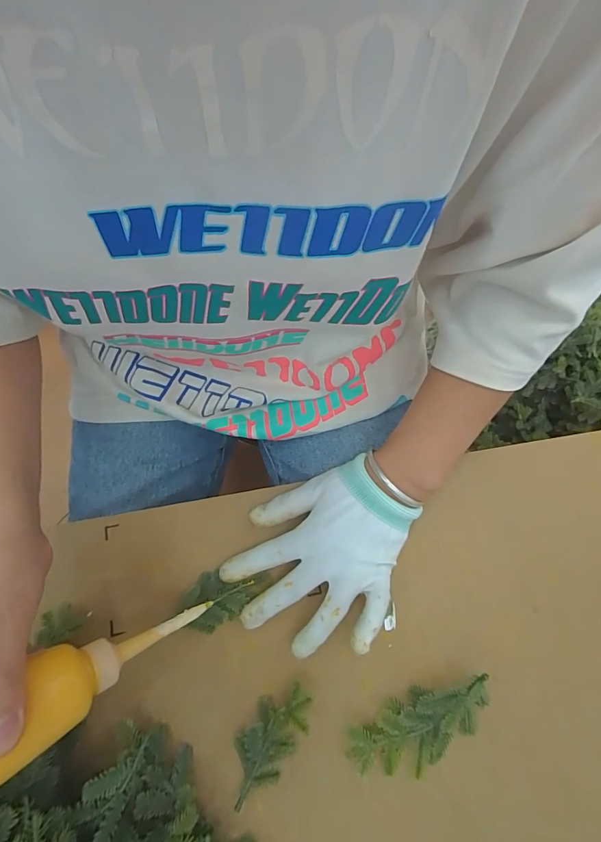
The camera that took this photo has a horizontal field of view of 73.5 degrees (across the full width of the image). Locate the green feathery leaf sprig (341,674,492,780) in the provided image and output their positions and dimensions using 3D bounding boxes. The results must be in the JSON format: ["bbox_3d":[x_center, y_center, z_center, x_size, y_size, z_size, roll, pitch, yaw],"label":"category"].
[{"bbox_3d":[0.090,0.230,0.300,0.110,0.043,0.041,-19,72,-10],"label":"green feathery leaf sprig"}]

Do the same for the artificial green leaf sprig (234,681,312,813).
[{"bbox_3d":[-0.025,0.243,0.307,0.038,0.029,0.086,35,84,13],"label":"artificial green leaf sprig"}]

